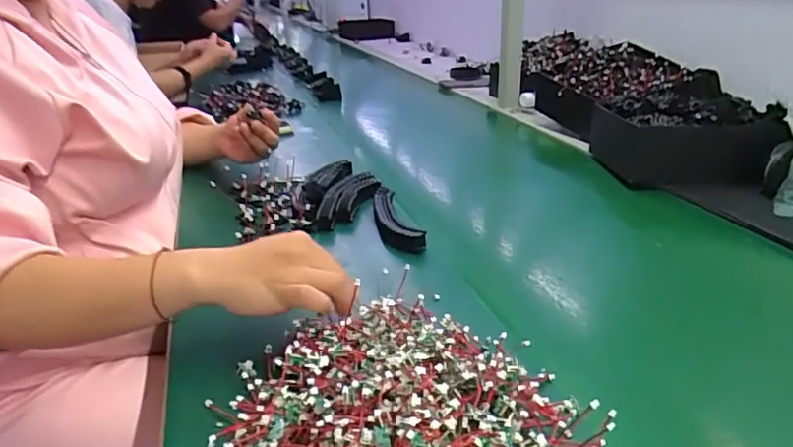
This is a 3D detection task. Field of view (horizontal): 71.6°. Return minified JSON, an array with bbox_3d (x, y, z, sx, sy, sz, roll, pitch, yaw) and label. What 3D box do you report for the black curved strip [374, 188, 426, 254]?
[{"bbox_3d":[-0.004,-0.006,0.702,0.039,0.022,0.158,-9,26,-12],"label":"black curved strip"}]

